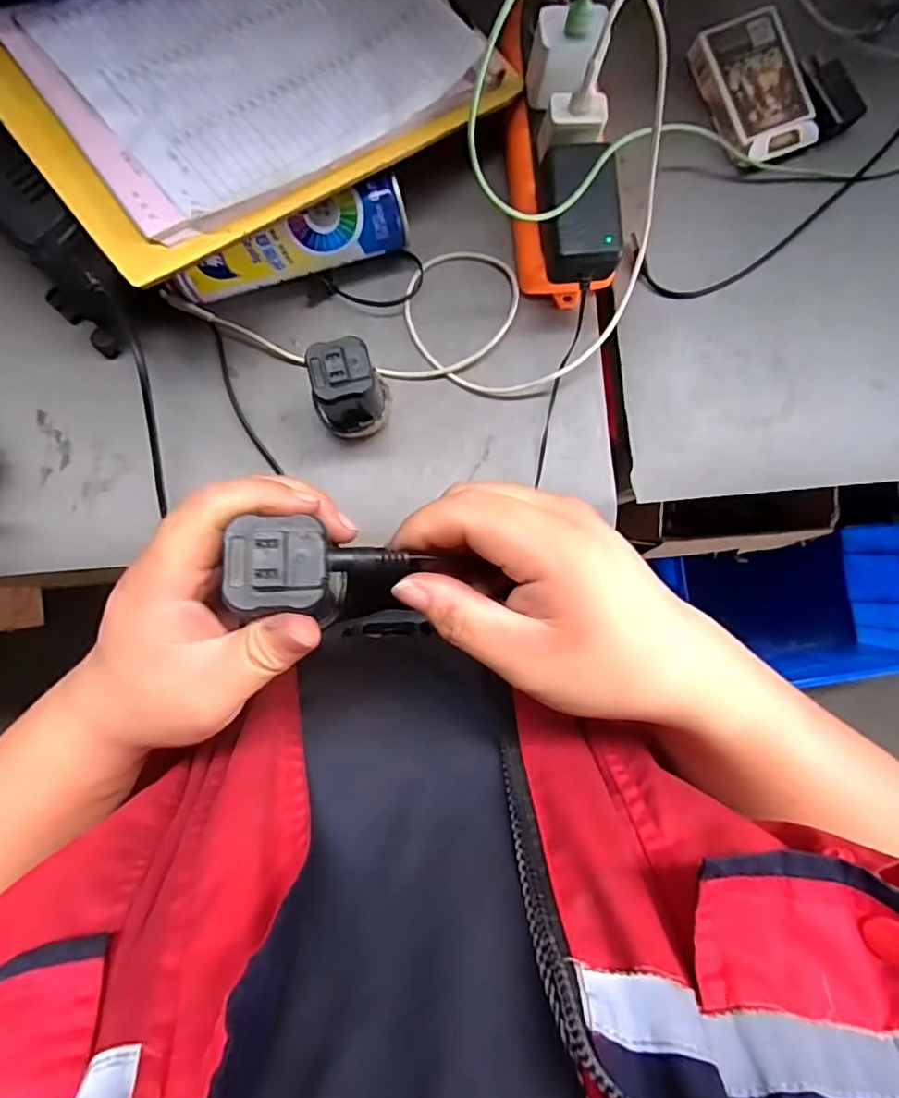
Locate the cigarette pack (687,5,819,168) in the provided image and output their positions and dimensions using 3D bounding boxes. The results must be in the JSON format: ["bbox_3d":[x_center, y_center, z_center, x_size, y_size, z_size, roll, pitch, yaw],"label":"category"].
[{"bbox_3d":[0.230,-0.344,0.447,0.067,0.019,0.101,-23,90,-2],"label":"cigarette pack"}]

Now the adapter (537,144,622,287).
[{"bbox_3d":[0.085,-0.217,0.387,0.050,0.031,0.078,-3,89,-2],"label":"adapter"}]

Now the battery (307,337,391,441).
[{"bbox_3d":[-0.066,-0.104,0.399,0.043,0.083,0.045,-2,89,-2],"label":"battery"}]

